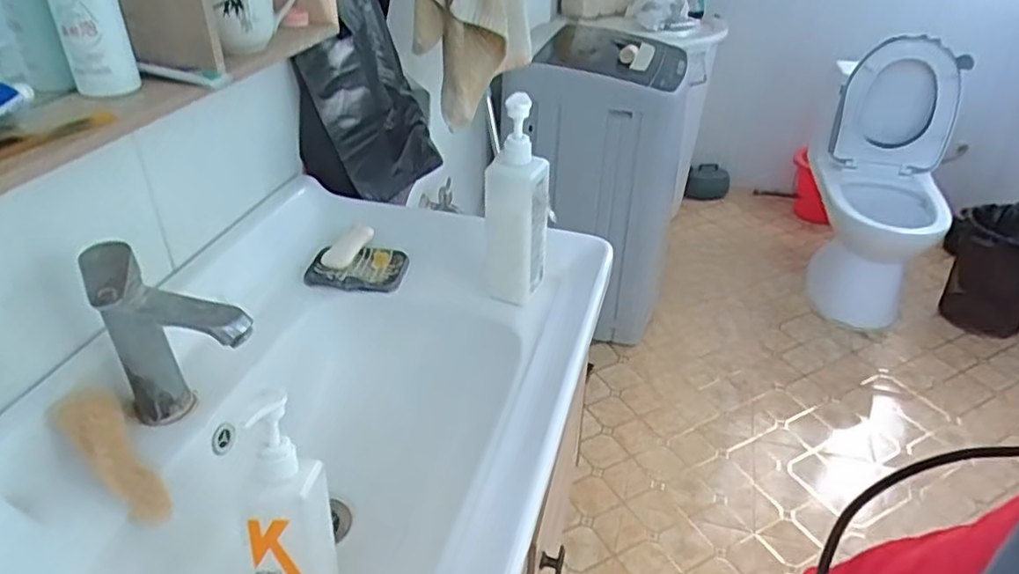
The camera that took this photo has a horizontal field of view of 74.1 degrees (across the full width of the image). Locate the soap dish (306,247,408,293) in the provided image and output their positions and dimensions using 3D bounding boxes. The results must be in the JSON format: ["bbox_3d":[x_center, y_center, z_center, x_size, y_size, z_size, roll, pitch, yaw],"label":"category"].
[{"bbox_3d":[-0.195,-0.023,0.865,0.121,0.021,0.079,2,32,3],"label":"soap dish"}]

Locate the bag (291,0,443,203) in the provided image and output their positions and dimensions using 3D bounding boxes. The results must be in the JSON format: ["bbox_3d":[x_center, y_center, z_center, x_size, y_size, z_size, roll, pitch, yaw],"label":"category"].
[{"bbox_3d":[-0.184,-0.315,0.906,0.216,0.426,0.070,-26,40,-35],"label":"bag"}]

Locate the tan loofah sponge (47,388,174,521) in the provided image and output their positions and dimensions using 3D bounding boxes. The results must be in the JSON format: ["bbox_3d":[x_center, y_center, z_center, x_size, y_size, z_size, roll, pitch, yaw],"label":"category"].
[{"bbox_3d":[-0.351,0.155,0.609,0.136,0.044,0.053,51,48,5],"label":"tan loofah sponge"}]

